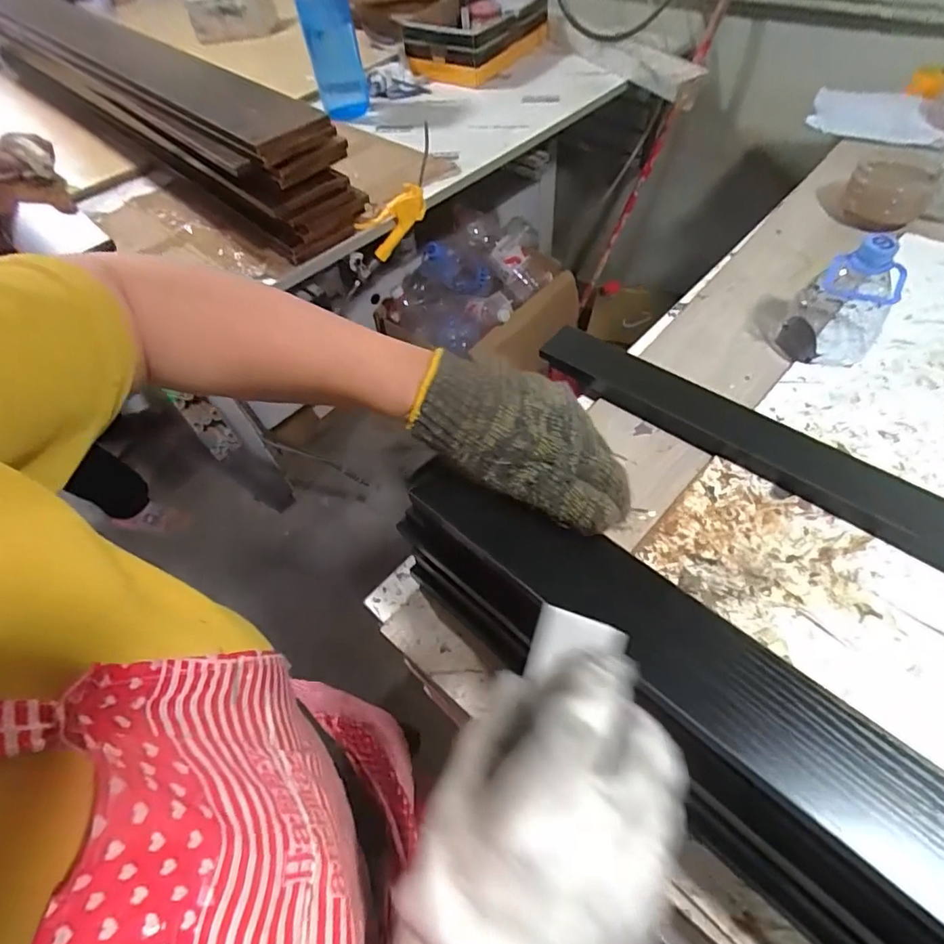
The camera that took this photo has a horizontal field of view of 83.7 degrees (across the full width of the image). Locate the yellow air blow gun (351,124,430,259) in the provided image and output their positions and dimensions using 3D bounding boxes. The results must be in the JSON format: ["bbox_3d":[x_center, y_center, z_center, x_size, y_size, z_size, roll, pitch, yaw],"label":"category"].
[{"bbox_3d":[-0.118,-0.453,0.884,0.207,0.096,0.044,-49,54,26],"label":"yellow air blow gun"}]

